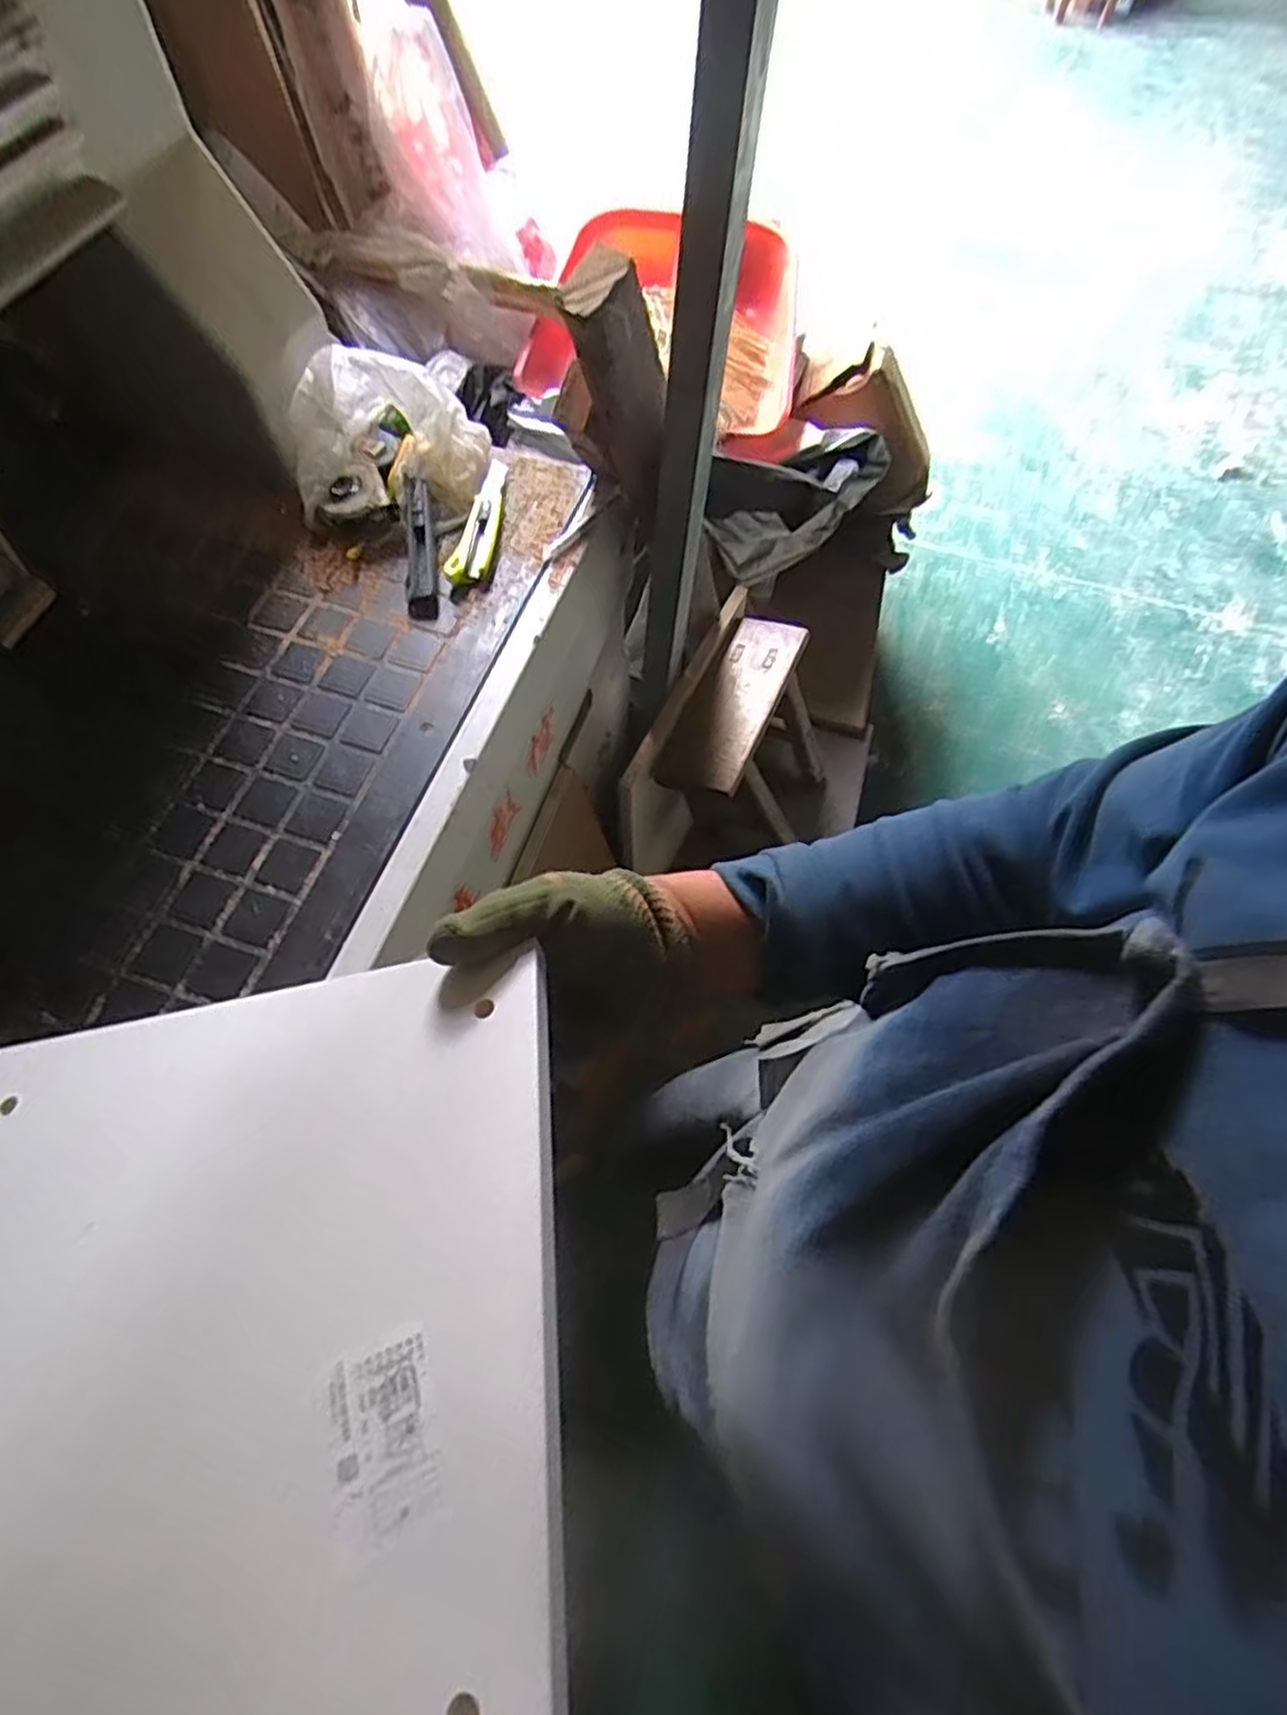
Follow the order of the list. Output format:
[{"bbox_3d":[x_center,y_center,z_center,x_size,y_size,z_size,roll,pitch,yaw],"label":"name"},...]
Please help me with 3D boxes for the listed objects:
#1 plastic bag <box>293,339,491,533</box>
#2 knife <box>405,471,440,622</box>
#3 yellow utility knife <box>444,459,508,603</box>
[{"bbox_3d":[-0.269,-0.447,0.813,0.197,0.110,0.172,-12,65,-8],"label":"plastic bag"},{"bbox_3d":[-0.231,-0.321,0.793,0.028,0.013,0.176,-6,76,-5],"label":"knife"},{"bbox_3d":[-0.174,-0.354,0.822,0.039,0.022,0.197,6,63,1],"label":"yellow utility knife"}]

